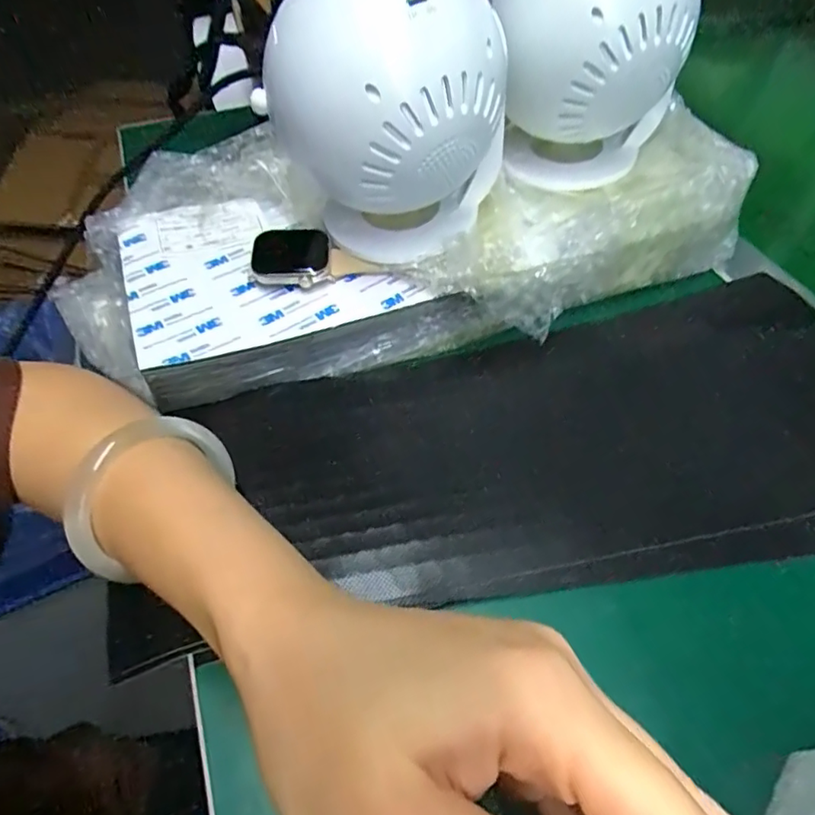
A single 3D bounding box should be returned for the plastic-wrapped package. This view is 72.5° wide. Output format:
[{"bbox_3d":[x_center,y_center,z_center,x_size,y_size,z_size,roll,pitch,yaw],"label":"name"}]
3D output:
[{"bbox_3d":[0.000,-0.099,0.320,0.383,0.062,0.164,-10,54,-7],"label":"plastic-wrapped package"}]

